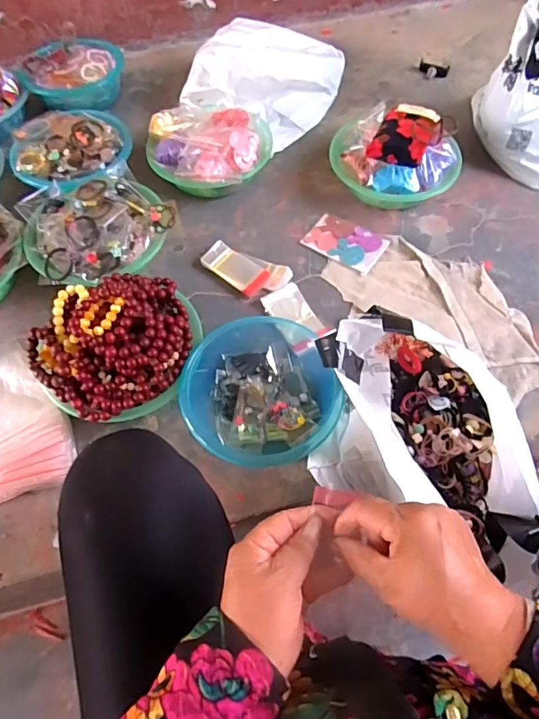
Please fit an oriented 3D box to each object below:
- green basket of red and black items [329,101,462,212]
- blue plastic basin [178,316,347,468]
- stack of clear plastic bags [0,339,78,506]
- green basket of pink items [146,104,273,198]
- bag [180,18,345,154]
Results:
[{"bbox_3d":[0.237,-0.389,0.921,0.238,0.141,0.213,20,63,13],"label":"green basket of red and black items"},{"bbox_3d":[-0.007,0.031,0.723,0.220,0.080,0.240,0,61,0],"label":"blue plastic basin"},{"bbox_3d":[-0.377,0.084,0.711,0.142,0.071,0.244,-26,62,-13],"label":"stack of clear plastic bags"},{"bbox_3d":[-0.114,-0.410,0.956,0.223,0.106,0.209,0,61,0],"label":"green basket of pink items"},{"bbox_3d":[-0.002,-0.616,1.057,0.284,0.135,0.306,14,62,8],"label":"bag"}]

